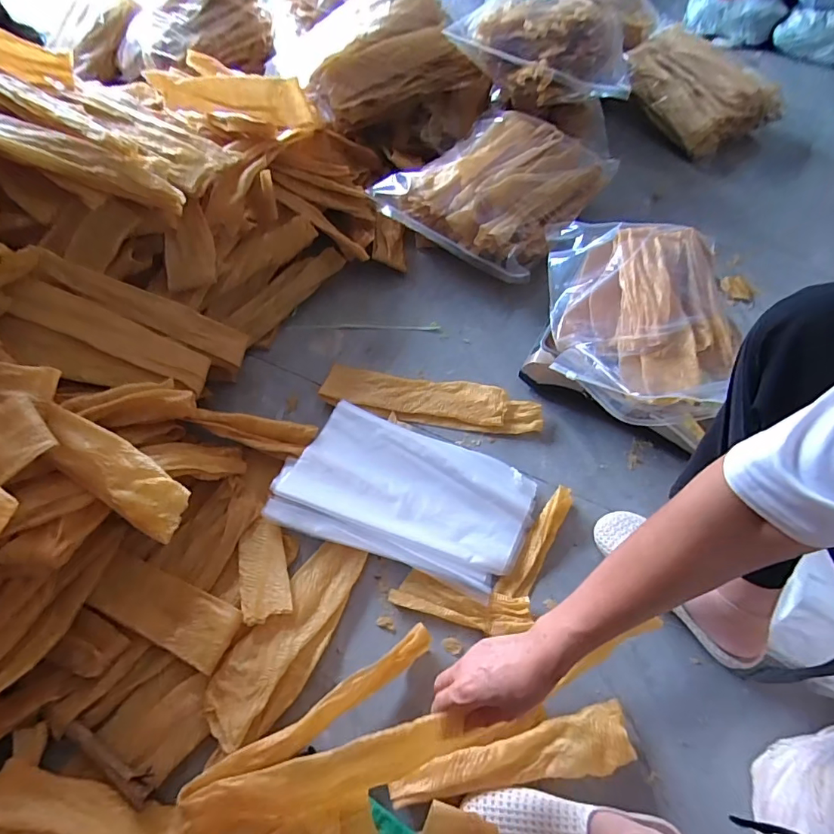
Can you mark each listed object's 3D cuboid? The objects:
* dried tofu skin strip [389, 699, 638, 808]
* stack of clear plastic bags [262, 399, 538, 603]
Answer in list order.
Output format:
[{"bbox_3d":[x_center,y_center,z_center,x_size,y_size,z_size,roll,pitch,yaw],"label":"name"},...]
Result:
[{"bbox_3d":[0.111,0.392,0.538,0.276,0.016,0.061,-11,57,-9],"label":"dried tofu skin strip"},{"bbox_3d":[-0.017,0.112,0.720,0.359,0.030,0.212,18,58,10],"label":"stack of clear plastic bags"}]

